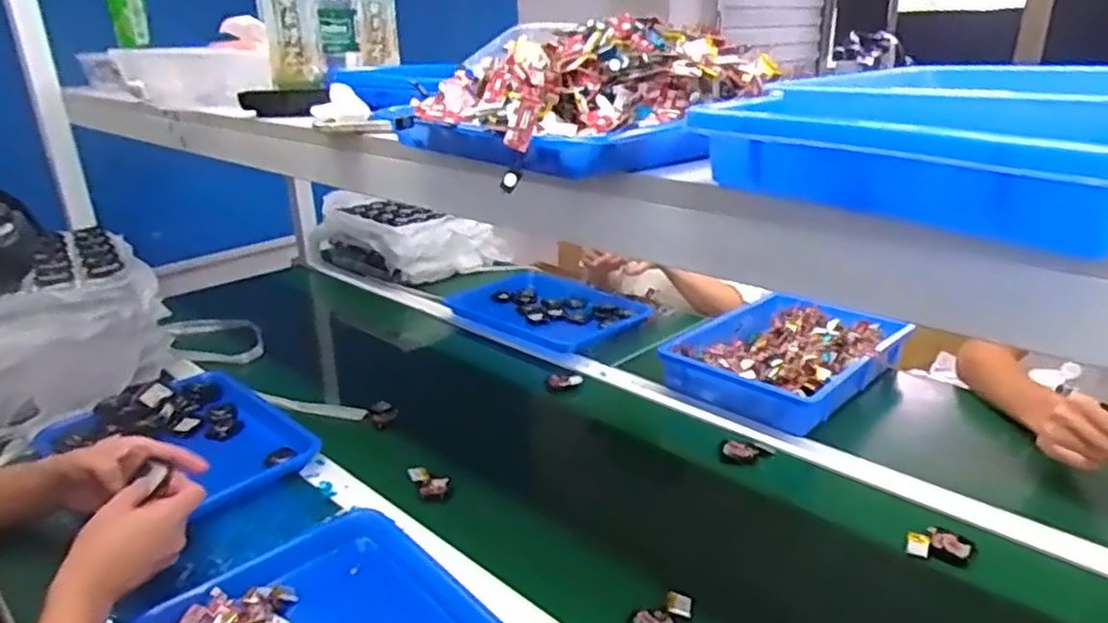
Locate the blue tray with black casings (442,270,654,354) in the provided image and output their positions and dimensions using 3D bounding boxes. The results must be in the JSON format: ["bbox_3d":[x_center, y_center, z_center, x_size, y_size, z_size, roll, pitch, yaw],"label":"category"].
[{"bbox_3d":[-0.014,0.002,1.363,0.263,0.050,0.342,-19,27,-37],"label":"blue tray with black casings"}]

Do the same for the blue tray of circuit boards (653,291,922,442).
[{"bbox_3d":[0.360,0.063,1.106,0.366,0.062,0.259,-21,28,-39],"label":"blue tray of circuit boards"}]

